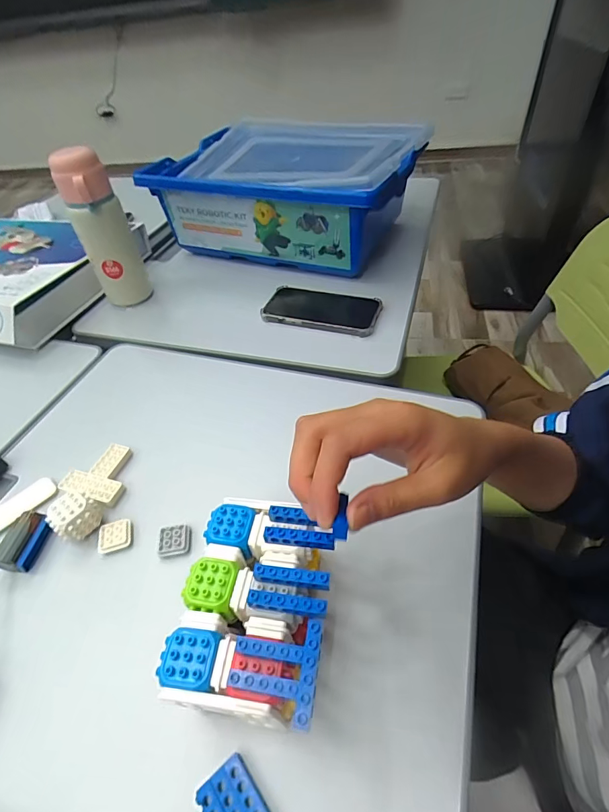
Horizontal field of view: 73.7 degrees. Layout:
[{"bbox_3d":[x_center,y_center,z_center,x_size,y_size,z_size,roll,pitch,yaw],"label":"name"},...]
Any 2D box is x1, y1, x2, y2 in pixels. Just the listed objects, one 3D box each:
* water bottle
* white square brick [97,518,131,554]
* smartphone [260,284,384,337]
[{"bbox_3d":[-0.281,-0.243,0.579,0.070,0.210,0.056,-24,50,-17],"label":"water bottle"},{"bbox_3d":[-0.170,0.116,0.364,0.028,0.007,0.028,-15,48,-9],"label":"white square brick"},{"bbox_3d":[0.023,-0.138,0.580,0.164,0.017,0.077,10,49,14],"label":"smartphone"}]

